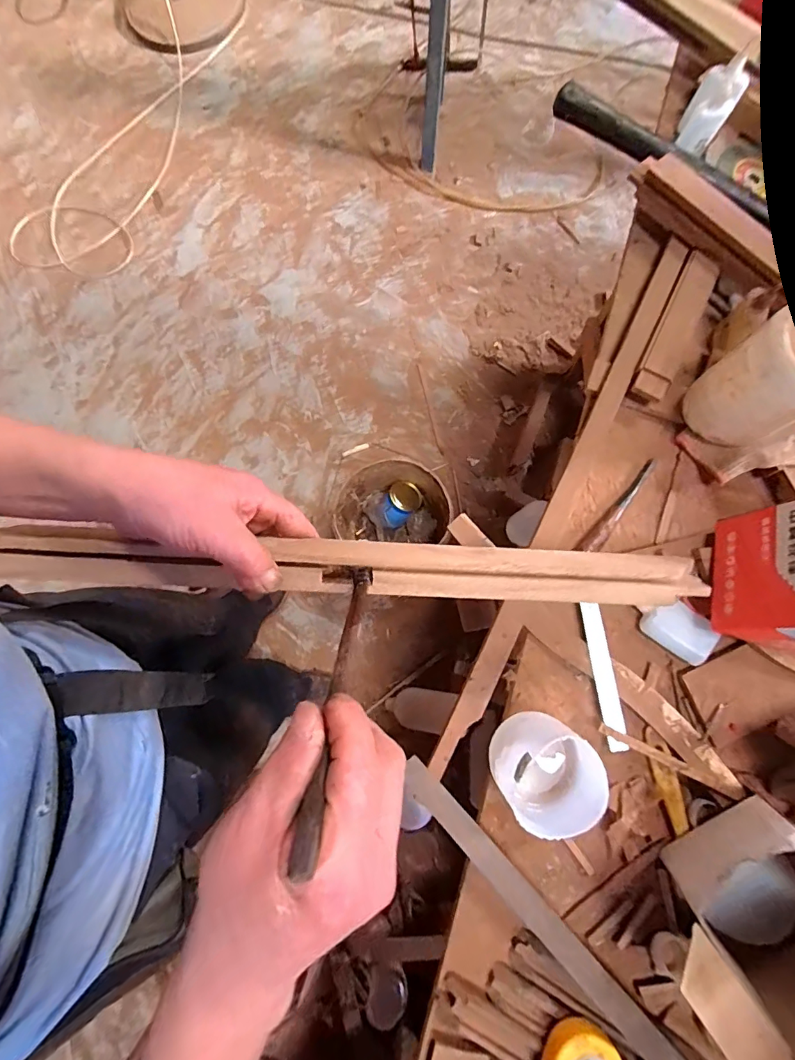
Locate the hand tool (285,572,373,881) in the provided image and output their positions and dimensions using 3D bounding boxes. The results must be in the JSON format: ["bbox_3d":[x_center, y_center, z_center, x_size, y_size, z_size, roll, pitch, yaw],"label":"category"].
[{"bbox_3d":[-0.030,0.079,0.245,0.012,0.177,0.015,6,121,1],"label":"hand tool"}]

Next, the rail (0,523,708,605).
[{"bbox_3d":[-0.028,0.024,0.316,0.475,0.019,0.033,3,79,-4],"label":"rail"}]

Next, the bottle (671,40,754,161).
[{"bbox_3d":[0.406,-0.543,0.596,0.056,0.060,0.099,23,80,5],"label":"bottle"}]

